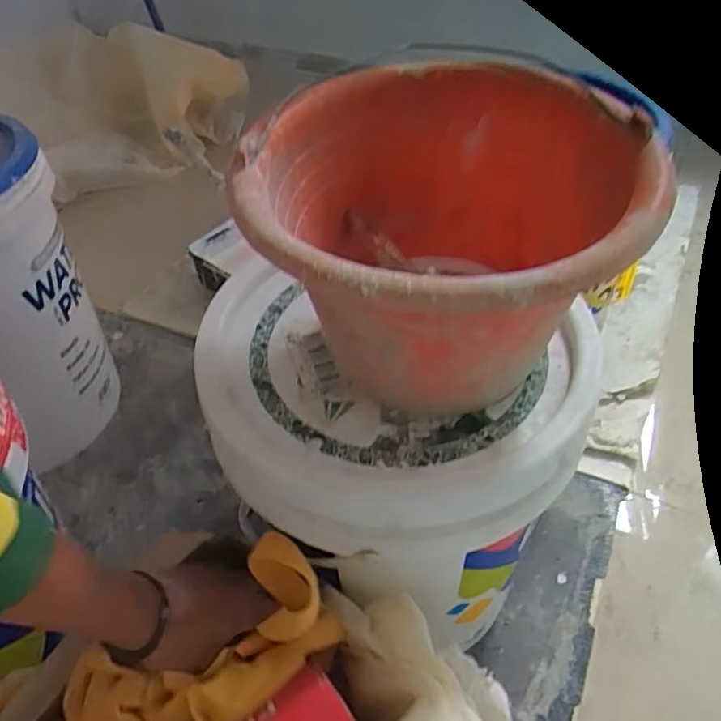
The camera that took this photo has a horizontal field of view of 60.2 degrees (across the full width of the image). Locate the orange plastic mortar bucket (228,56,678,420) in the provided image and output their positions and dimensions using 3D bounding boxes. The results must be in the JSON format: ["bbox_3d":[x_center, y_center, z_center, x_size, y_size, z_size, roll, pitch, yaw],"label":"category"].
[{"bbox_3d":[0.055,-0.074,0.432,0.239,0.163,0.271,21,50,23],"label":"orange plastic mortar bucket"}]

